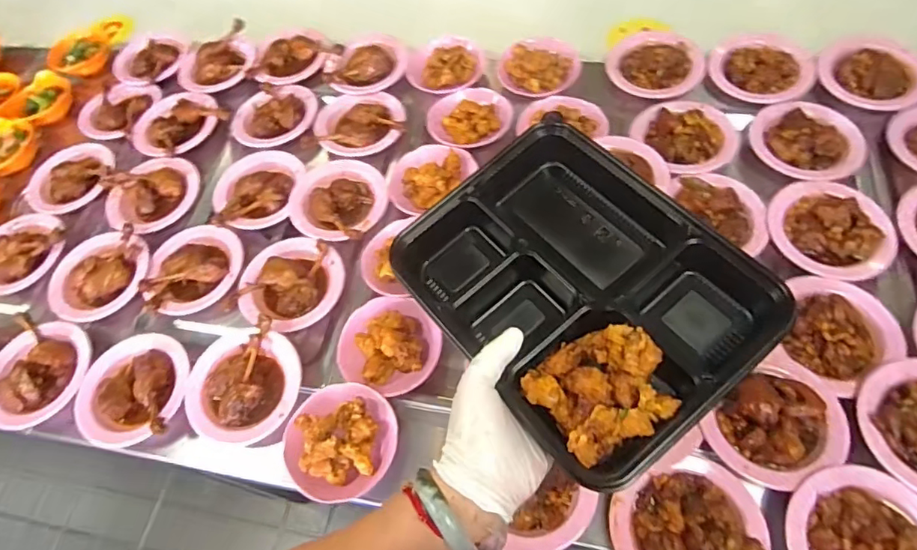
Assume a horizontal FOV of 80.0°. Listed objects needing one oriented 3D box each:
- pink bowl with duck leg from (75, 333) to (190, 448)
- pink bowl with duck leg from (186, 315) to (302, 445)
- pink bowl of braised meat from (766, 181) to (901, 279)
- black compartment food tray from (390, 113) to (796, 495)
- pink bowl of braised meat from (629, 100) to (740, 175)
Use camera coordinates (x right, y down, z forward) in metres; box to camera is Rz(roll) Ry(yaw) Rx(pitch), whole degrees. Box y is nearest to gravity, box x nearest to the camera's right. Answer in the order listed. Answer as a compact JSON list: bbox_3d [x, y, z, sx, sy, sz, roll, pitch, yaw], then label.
[{"bbox_3d":[-0.424,0.151,0.715,0.143,0.047,0.140,-2,61,3],"label":"pink bowl with duck leg"},{"bbox_3d":[-0.274,0.138,0.699,0.143,0.045,0.145,-9,60,-1],"label":"pink bowl with duck leg"},{"bbox_3d":[0.481,-0.061,0.705,0.124,0.041,0.150,-40,65,-17],"label":"pink bowl of braised meat"},{"bbox_3d":[0.098,0.008,0.452,0.212,0.066,0.267,-38,60,-9],"label":"black compartment food tray"},{"bbox_3d":[0.339,-0.208,0.813,0.141,0.041,0.146,-2,61,3],"label":"pink bowl of braised meat"}]

